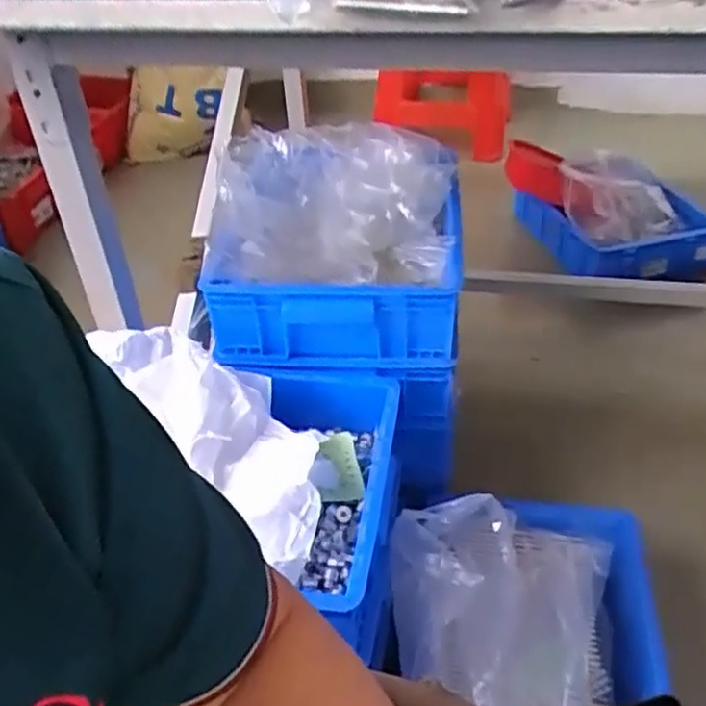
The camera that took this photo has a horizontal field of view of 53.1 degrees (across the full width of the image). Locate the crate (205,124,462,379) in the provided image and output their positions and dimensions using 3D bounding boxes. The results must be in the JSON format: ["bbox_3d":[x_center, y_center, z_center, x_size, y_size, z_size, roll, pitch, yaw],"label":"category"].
[{"bbox_3d":[-0.016,-0.151,0.911,0.288,0.153,0.341,-1,39,4],"label":"crate"}]

